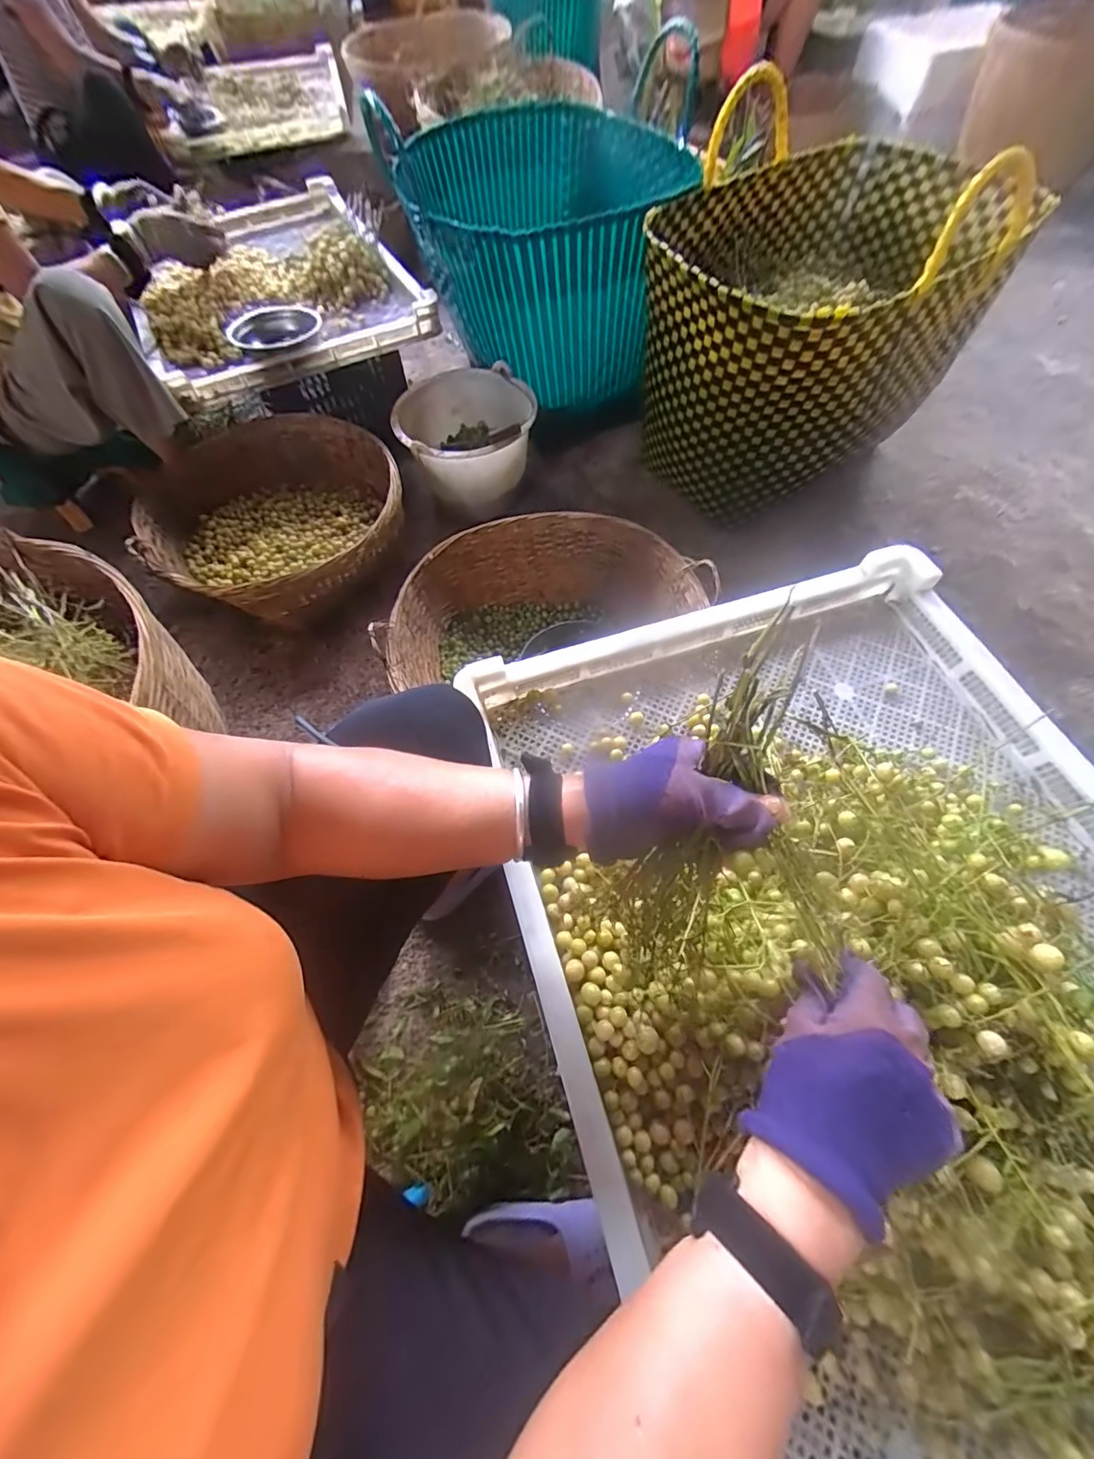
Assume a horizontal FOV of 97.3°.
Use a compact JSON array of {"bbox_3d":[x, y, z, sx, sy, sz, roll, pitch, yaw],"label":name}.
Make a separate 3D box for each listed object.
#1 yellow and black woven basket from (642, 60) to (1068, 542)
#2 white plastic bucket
[{"bbox_3d":[0.522,-0.802,0.973,0.499,0.445,0.660,39,71,19],"label":"yellow and black woven basket"},{"bbox_3d":[-0.172,-0.635,1.077,0.288,0.192,0.257,-12,63,-4],"label":"white plastic bucket"}]

